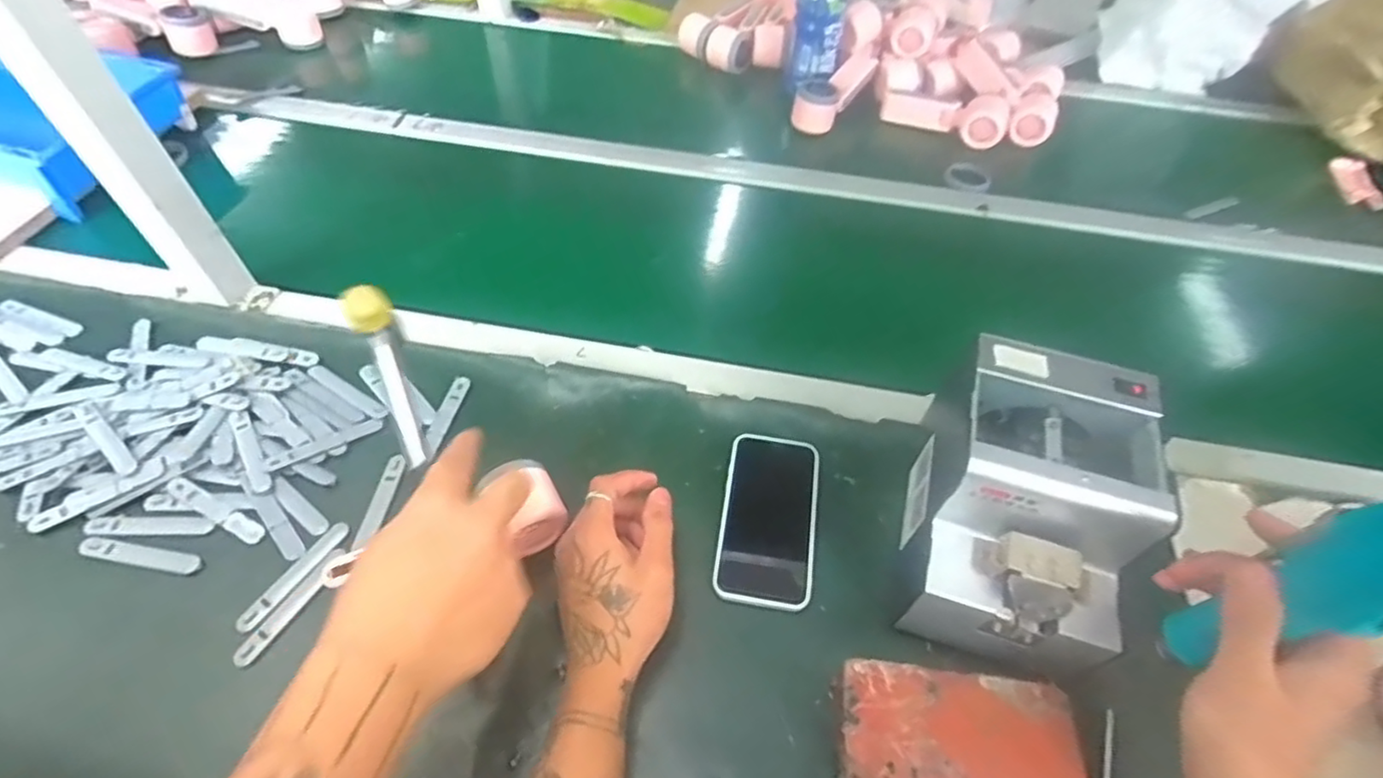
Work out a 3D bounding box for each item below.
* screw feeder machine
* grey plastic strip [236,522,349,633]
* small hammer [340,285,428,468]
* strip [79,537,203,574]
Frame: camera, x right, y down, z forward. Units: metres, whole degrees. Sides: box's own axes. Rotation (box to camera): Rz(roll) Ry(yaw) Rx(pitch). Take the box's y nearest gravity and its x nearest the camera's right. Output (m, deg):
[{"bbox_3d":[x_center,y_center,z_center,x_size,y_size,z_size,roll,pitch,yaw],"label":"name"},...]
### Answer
[{"bbox_3d":[0.237,0.083,0.465,0.132,0.147,0.181,16,53,10],"label":"screw feeder machine"},{"bbox_3d":[-0.298,0.140,0.489,0.015,0.004,0.093,32,56,9],"label":"grey plastic strip"},{"bbox_3d":[-0.185,-0.007,0.402,0.025,0.023,0.113,-20,86,-17],"label":"small hammer"},{"bbox_3d":[-0.419,0.127,0.494,0.094,0.004,0.014,9,53,4],"label":"strip"}]

